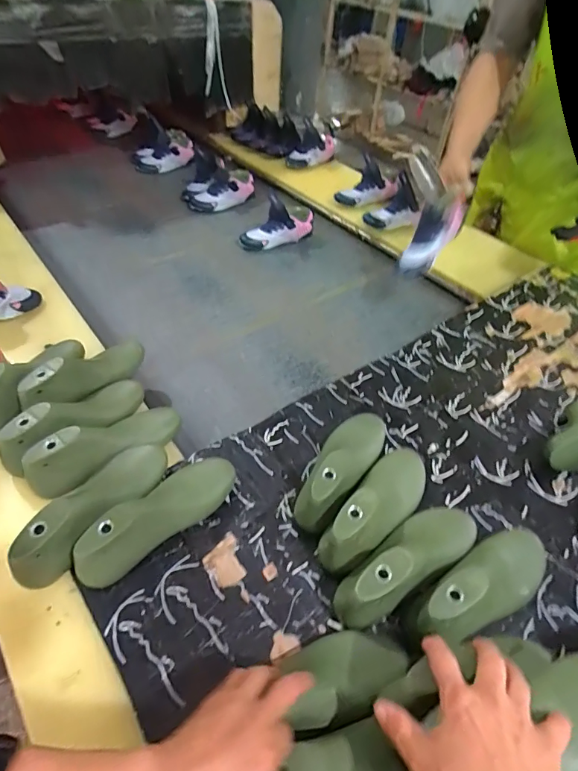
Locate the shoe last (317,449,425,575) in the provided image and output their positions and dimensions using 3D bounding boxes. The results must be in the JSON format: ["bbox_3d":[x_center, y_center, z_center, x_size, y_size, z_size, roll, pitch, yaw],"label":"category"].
[{"bbox_3d":[0.116,0.148,0.546,0.071,0.085,0.214,34,53,23],"label":"shoe last"}]

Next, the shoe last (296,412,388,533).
[{"bbox_3d":[0.074,0.103,0.582,0.071,0.081,0.209,24,50,15],"label":"shoe last"}]

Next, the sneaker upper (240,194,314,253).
[{"bbox_3d":[-0.026,-0.426,1.149,0.217,0.123,0.070,-25,55,-26],"label":"sneaker upper"}]

